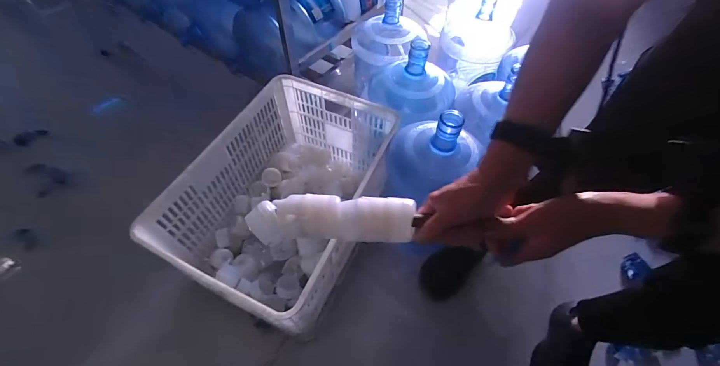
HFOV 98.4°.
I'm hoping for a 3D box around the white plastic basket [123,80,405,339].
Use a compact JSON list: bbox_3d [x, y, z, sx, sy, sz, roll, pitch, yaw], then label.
[{"bbox_3d":[-0.189,0.037,0.891,0.421,0.306,0.615,20,58,12],"label":"white plastic basket"}]

